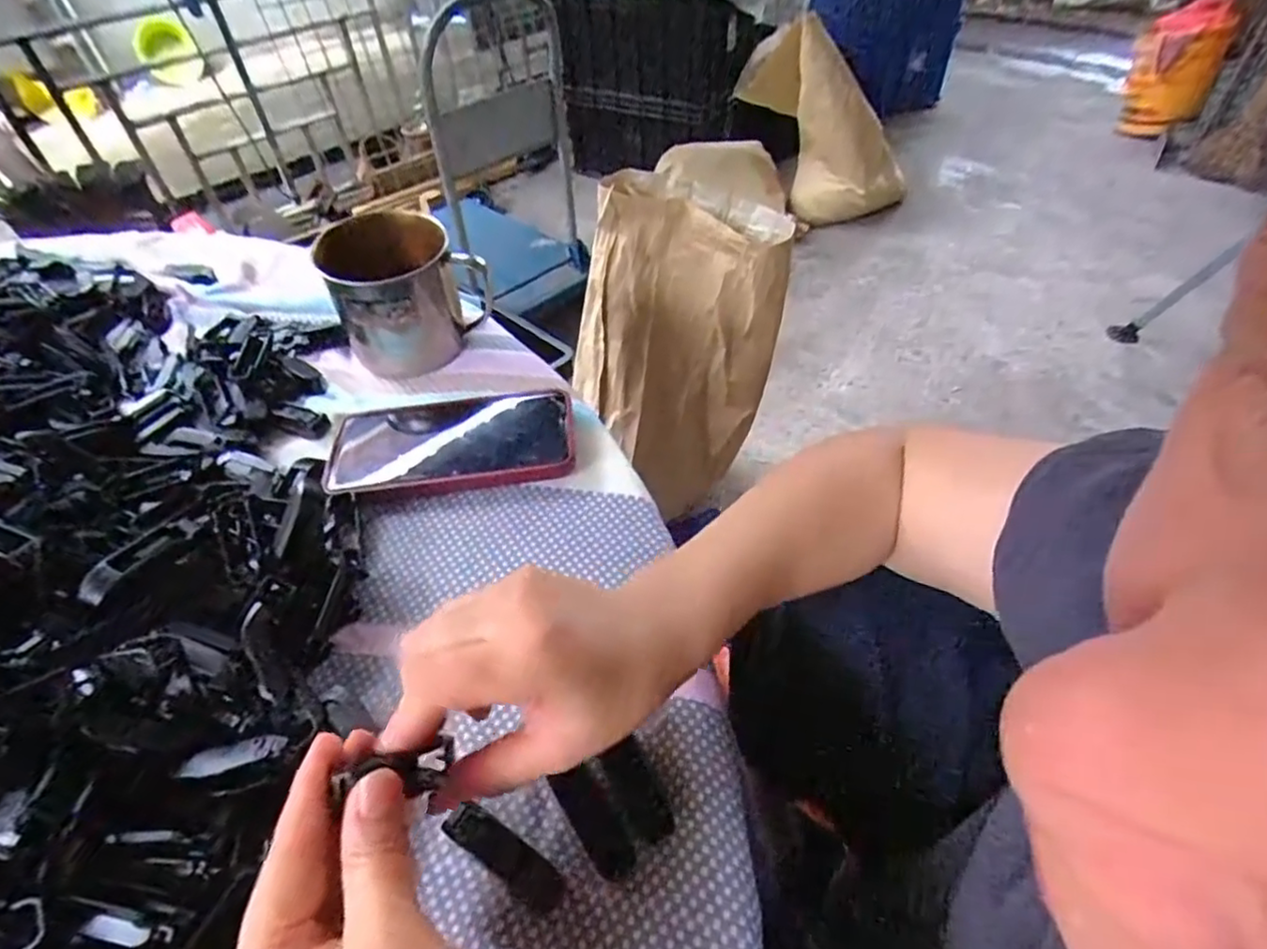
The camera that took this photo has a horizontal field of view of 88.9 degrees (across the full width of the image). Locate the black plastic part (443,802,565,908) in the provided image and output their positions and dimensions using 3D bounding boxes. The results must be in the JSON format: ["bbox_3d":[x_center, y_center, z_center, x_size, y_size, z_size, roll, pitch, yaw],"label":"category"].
[{"bbox_3d":[-0.054,0.159,0.271,0.055,0.004,0.016,33,56,8],"label":"black plastic part"}]

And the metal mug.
[{"bbox_3d":[-0.168,-0.139,0.483,0.108,0.095,0.081,-23,52,-18],"label":"metal mug"}]

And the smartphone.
[{"bbox_3d":[-0.120,-0.023,0.425,0.157,0.014,0.076,-8,49,-5],"label":"smartphone"}]

